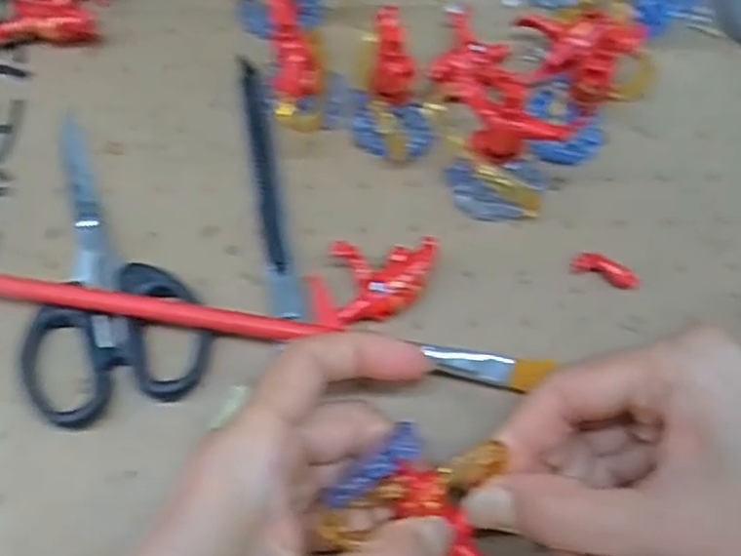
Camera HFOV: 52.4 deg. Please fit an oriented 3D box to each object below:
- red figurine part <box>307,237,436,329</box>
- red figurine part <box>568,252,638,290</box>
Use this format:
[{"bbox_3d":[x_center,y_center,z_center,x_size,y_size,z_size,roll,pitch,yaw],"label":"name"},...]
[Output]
[{"bbox_3d":[0.001,0.002,0.275,0.045,0.015,0.031,2,68,2],"label":"red figurine part"},{"bbox_3d":[0.088,-0.003,0.281,0.024,0.004,0.010,20,70,9],"label":"red figurine part"}]

